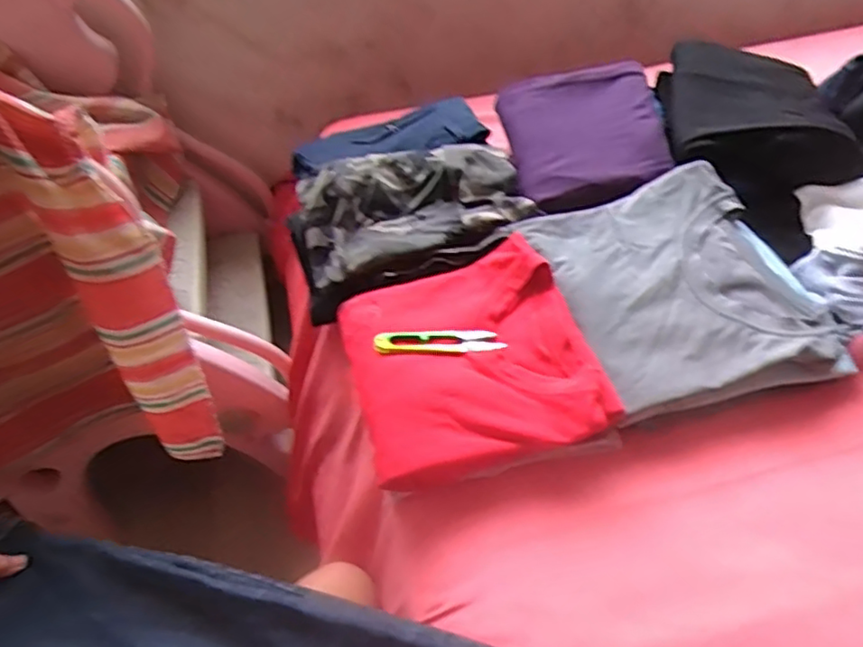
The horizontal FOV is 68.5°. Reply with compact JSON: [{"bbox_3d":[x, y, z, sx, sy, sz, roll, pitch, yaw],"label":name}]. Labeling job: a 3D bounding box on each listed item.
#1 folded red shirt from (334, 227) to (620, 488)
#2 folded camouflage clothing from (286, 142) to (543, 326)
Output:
[{"bbox_3d":[0.032,0.032,0.599,0.217,0.046,0.226,-15,51,-10],"label":"folded red shirt"},{"bbox_3d":[-0.025,-0.112,0.740,0.270,0.094,0.168,-14,51,-9],"label":"folded camouflage clothing"}]

